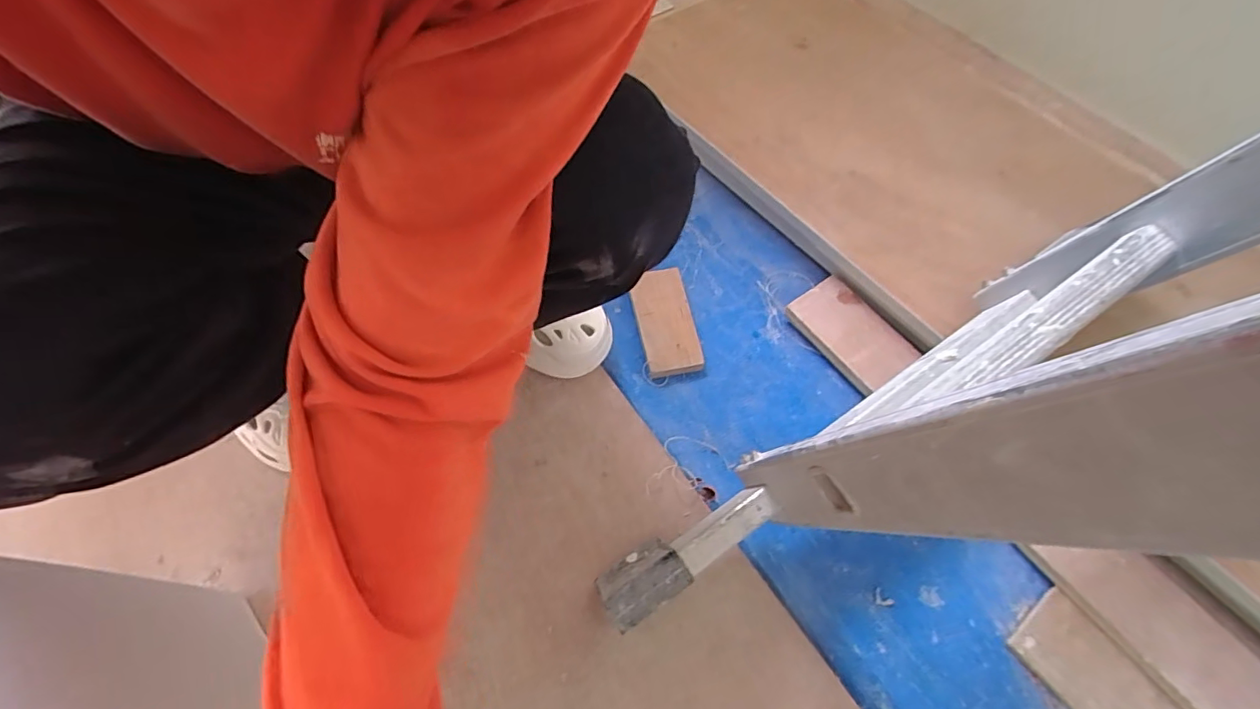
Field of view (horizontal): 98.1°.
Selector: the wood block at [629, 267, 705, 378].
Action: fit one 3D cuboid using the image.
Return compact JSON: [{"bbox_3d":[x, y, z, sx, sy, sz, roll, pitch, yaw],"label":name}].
[{"bbox_3d":[0.043,-0.040,0.674,0.067,0.021,0.142,-9,62,-6],"label":"wood block"}]

